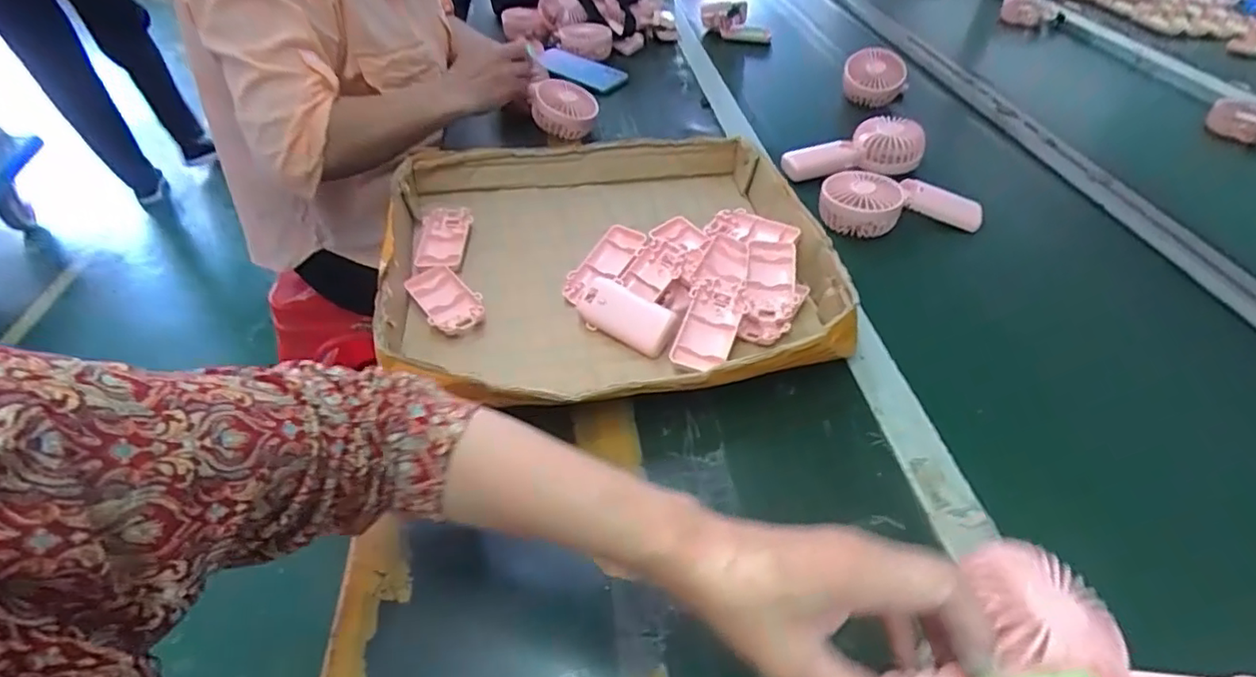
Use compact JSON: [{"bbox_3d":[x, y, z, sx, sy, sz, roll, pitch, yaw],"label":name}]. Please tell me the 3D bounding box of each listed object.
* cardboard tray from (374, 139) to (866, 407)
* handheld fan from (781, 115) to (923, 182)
[{"bbox_3d":[-0.021,-0.080,0.602,0.392,0.063,0.381,-7,44,-8],"label":"cardboard tray"},{"bbox_3d":[0.290,-0.247,0.813,0.177,0.062,0.070,-11,43,6],"label":"handheld fan"}]

